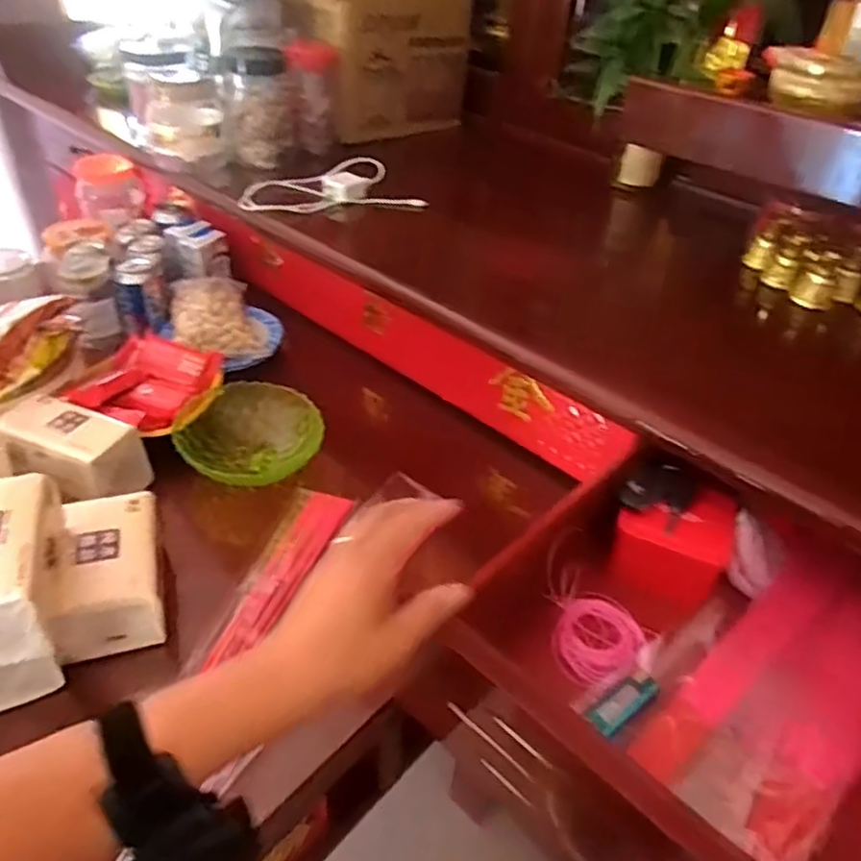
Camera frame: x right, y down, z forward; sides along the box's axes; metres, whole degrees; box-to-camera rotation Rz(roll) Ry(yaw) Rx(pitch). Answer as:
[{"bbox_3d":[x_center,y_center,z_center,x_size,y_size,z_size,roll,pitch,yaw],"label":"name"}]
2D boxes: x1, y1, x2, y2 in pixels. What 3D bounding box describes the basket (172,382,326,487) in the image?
[{"bbox_3d":[-0.202,0.009,0.756,0.156,0.050,0.136,-1,40,-8],"label":"basket"}]

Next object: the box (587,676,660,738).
[{"bbox_3d":[0.148,0.208,0.508,0.060,0.008,0.022,-24,48,-30],"label":"box"}]

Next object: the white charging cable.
[{"bbox_3d":[-0.137,-0.344,0.929,0.241,0.041,0.112,-3,40,-9],"label":"white charging cable"}]

